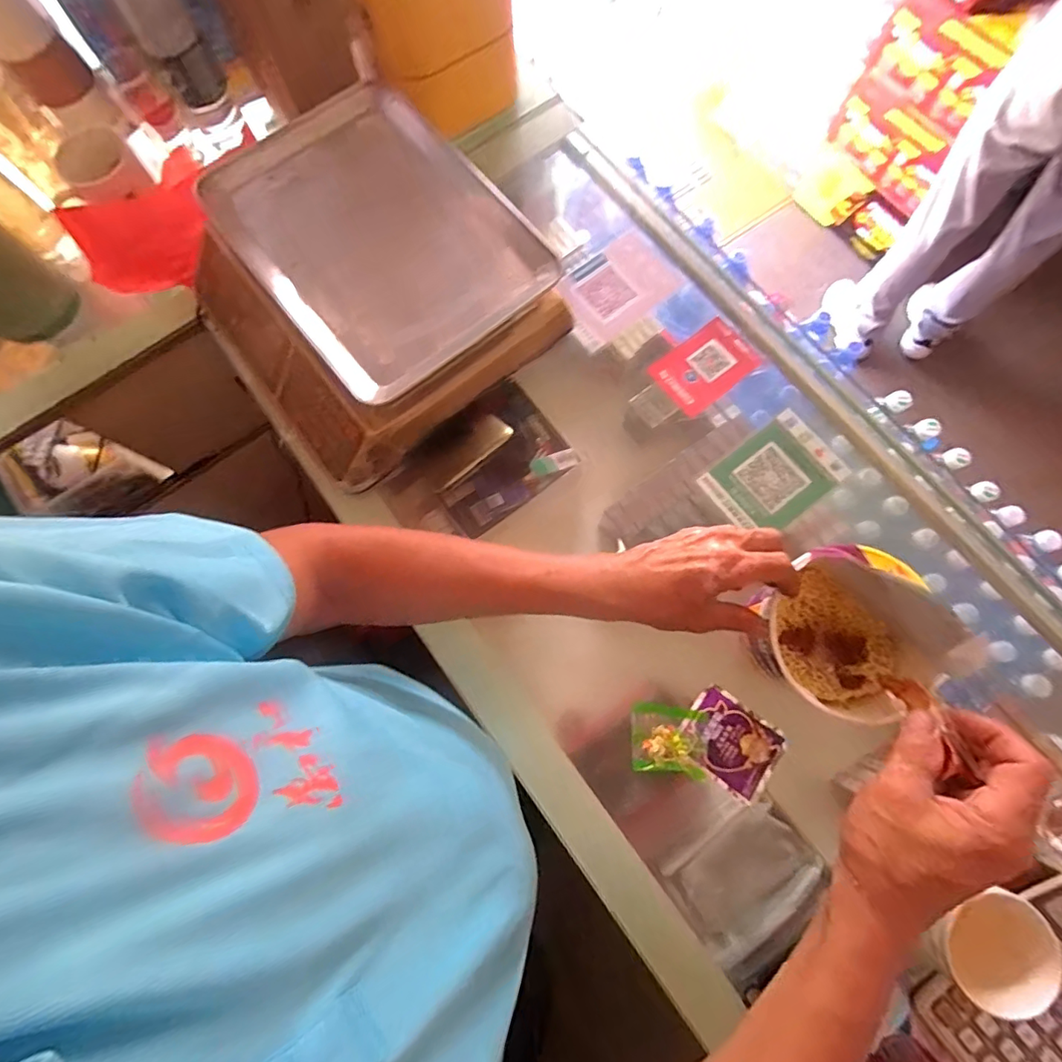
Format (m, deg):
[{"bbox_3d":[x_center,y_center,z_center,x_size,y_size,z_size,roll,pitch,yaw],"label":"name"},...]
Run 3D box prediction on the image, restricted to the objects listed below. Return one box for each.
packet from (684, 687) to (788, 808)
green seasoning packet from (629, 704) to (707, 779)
[{"bbox_3d":[0.195,0.205,0.488,0.091,0.010,0.071,38,81,9],"label":"packet"},{"bbox_3d":[0.133,0.203,0.489,0.068,0.013,0.060,5,77,2],"label":"green seasoning packet"}]

